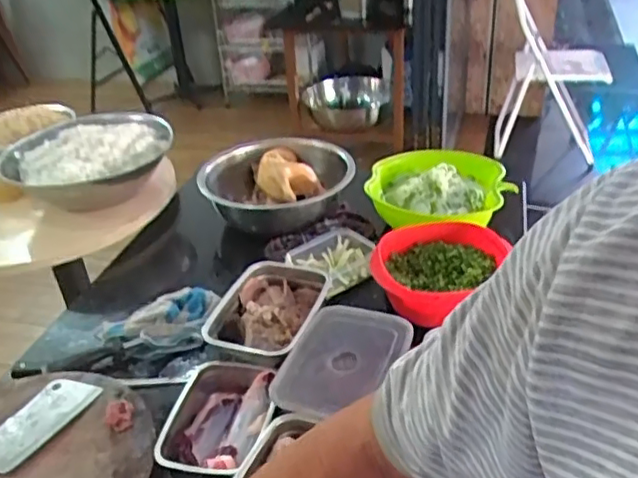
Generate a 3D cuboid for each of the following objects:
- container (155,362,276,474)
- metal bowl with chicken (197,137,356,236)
[{"bbox_3d":[-0.130,0.244,0.839,0.144,0.060,0.185,0,32,7],"label":"container"},{"bbox_3d":[-0.087,-0.111,1.329,0.310,0.129,0.278,-14,33,-14],"label":"metal bowl with chicken"}]

